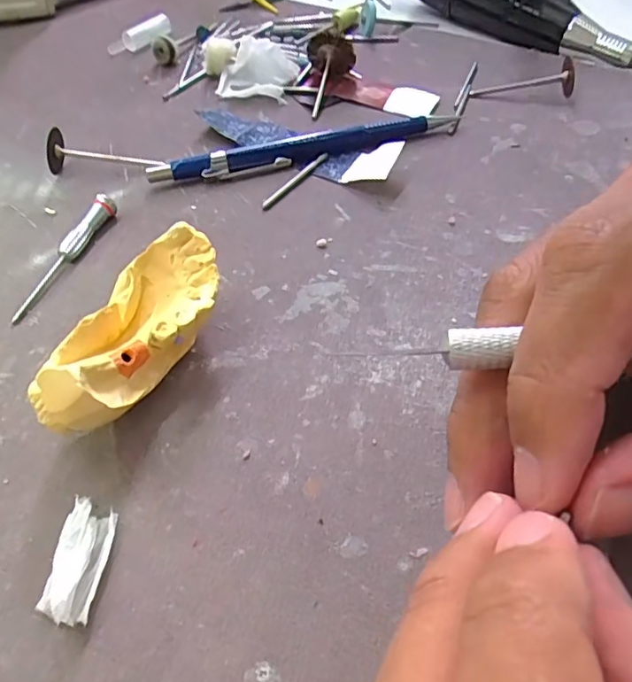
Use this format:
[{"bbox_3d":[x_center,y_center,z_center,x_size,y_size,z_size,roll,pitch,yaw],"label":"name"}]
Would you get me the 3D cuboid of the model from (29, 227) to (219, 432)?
[{"bbox_3d":[-0.048,0.001,0.156,0.028,0.032,0.066,9,53,10],"label":"model"}]

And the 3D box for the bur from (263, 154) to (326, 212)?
[{"bbox_3d":[-0.008,-0.067,0.223,0.005,0.004,0.042,30,59,23],"label":"bur"}]

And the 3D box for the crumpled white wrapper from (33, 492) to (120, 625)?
[{"bbox_3d":[-0.056,0.051,0.130,0.010,0.011,0.028,0,52,2],"label":"crumpled white wrapper"}]

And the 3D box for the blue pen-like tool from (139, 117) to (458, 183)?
[{"bbox_3d":[-0.004,-0.082,0.231,0.131,0.010,0.010,-13,53,-8],"label":"blue pen-like tool"}]

